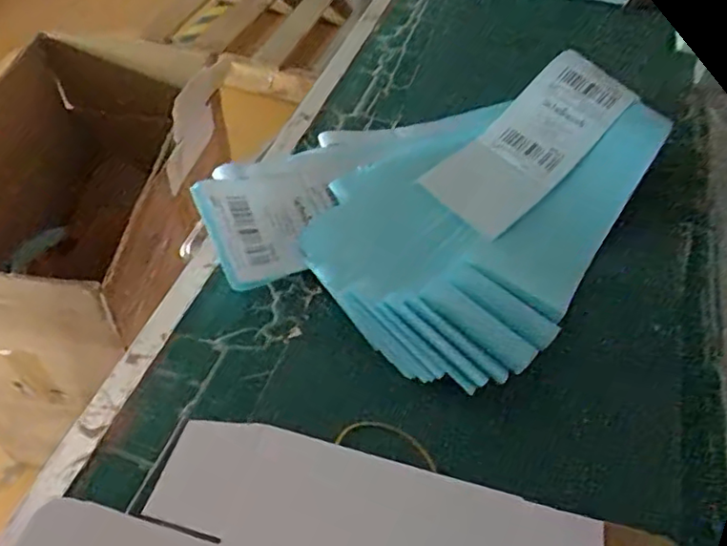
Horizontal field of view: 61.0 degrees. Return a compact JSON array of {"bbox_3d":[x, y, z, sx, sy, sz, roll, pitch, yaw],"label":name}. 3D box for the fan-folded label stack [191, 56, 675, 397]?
[{"bbox_3d":[0.073,-0.089,0.514,0.269,0.033,0.372,28,52,18],"label":"fan-folded label stack"}]

